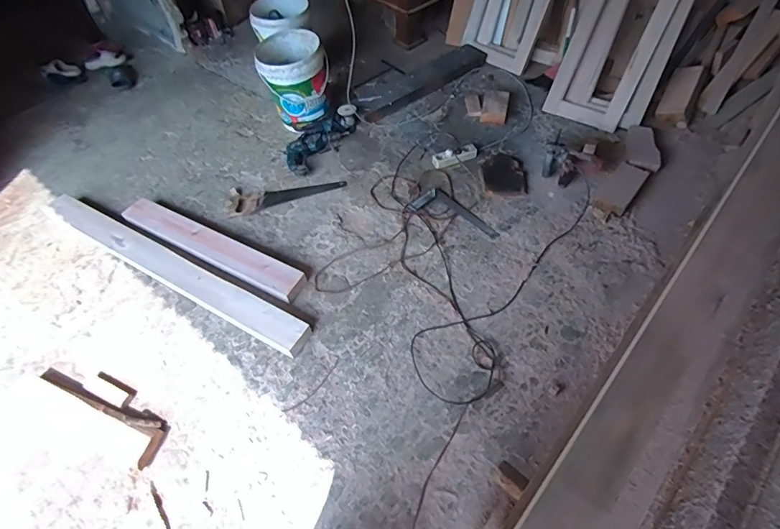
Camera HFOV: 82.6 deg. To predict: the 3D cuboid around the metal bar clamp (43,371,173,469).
[{"bbox_3d":[-0.922,0.442,1.437,0.532,0.047,0.137,27,59,22],"label":"metal bar clamp"}]

